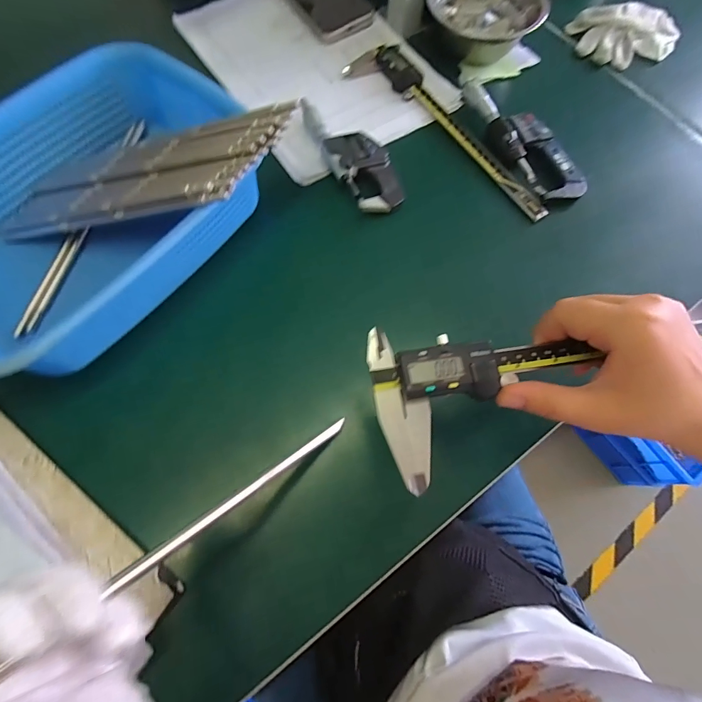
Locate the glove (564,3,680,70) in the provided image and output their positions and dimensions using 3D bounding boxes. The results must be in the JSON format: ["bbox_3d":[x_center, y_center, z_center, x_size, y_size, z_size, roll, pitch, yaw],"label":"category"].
[{"bbox_3d":[0.326,-0.371,0.451,0.119,0.027,0.075,11,70,2],"label":"glove"}]

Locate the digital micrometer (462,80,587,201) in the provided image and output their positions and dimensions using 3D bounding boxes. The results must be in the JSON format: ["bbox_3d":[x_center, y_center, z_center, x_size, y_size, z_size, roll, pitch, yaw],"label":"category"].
[{"bbox_3d":[0.173,-0.220,0.392,0.053,0.019,0.167,-25,73,-11],"label":"digital micrometer"}]

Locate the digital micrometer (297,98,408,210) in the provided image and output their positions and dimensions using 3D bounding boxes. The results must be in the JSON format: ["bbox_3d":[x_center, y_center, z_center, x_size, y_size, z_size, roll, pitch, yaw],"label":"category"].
[{"bbox_3d":[0.001,-0.205,0.386,0.055,0.022,0.152,-25,73,-11],"label":"digital micrometer"}]

